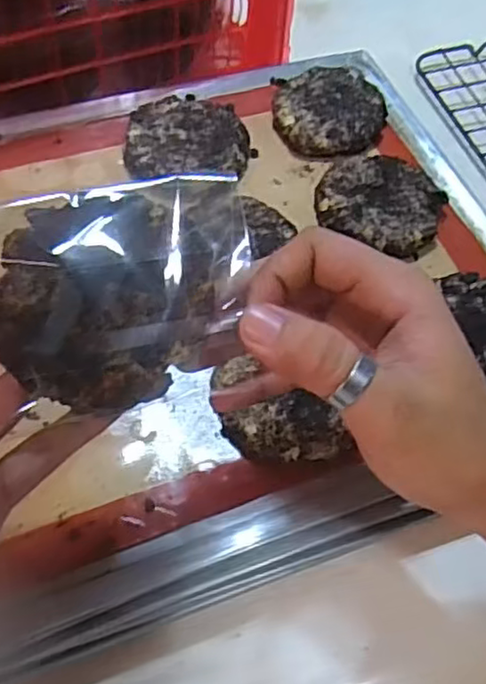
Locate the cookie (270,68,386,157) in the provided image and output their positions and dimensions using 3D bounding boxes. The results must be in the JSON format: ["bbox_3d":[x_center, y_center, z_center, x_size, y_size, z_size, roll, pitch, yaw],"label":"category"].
[{"bbox_3d":[0.061,-0.164,0.467,0.079,0.019,0.078,10,57,1],"label":"cookie"}]

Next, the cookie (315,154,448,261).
[{"bbox_3d":[0.088,-0.090,0.420,0.077,0.013,0.067,21,58,8],"label":"cookie"}]

